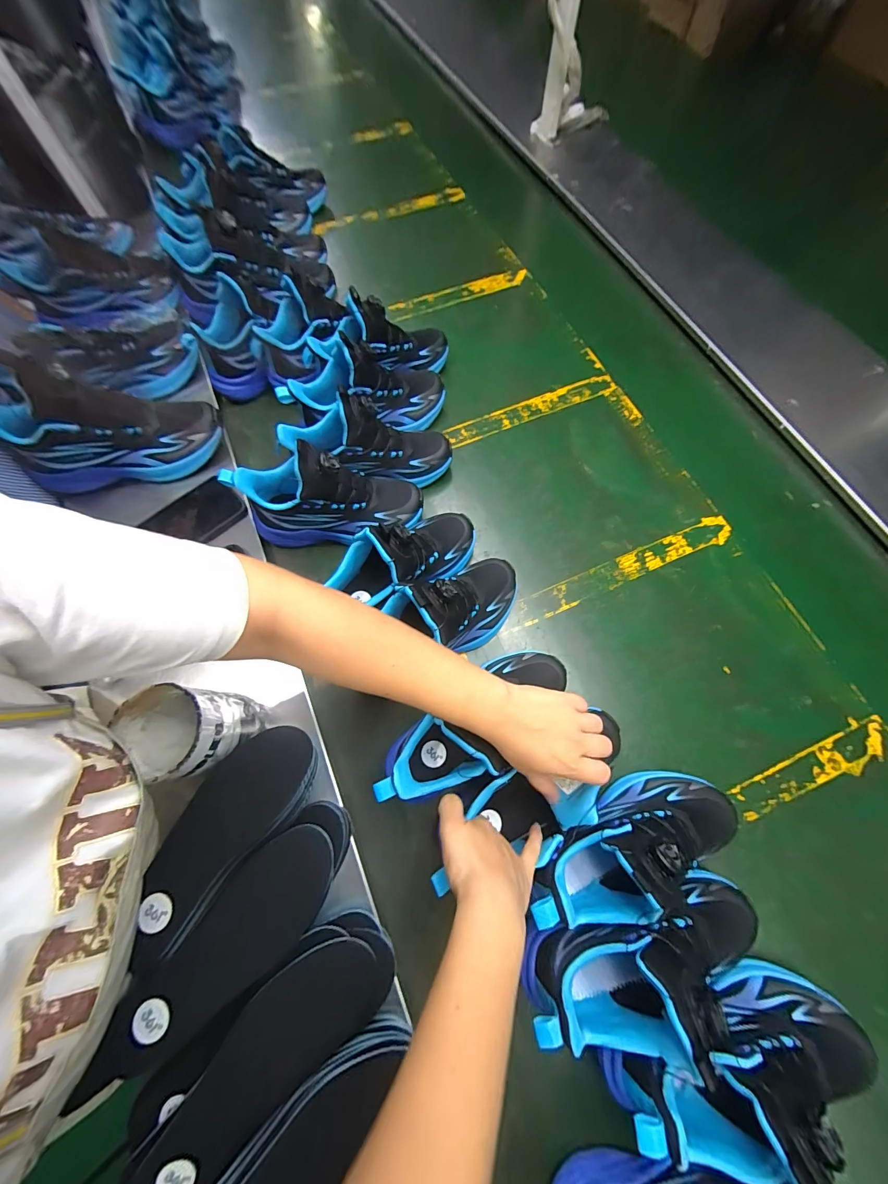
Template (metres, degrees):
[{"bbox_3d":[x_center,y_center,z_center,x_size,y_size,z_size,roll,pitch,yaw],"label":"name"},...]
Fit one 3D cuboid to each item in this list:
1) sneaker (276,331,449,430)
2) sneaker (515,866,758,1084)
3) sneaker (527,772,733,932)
[{"bbox_3d":[-0.106,-0.293,0.546,0.234,0.111,0.088,-9,69,-27],"label":"sneaker"},{"bbox_3d":[0.181,0.320,0.334,0.217,0.149,0.077,-17,71,-4],"label":"sneaker"},{"bbox_3d":[0.181,0.243,0.372,0.221,0.129,0.082,-24,72,-7],"label":"sneaker"}]

